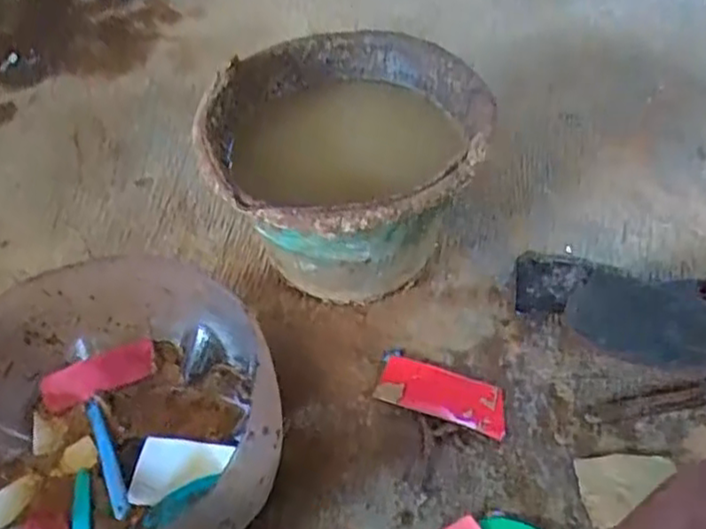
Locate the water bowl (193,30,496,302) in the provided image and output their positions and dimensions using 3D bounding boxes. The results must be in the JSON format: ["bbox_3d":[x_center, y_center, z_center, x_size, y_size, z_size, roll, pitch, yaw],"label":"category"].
[{"bbox_3d":[-0.007,-0.089,0.681,0.257,0.171,0.285,-3,48,-2],"label":"water bowl"}]

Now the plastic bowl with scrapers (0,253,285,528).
[{"bbox_3d":[-0.175,0.122,0.527,0.253,0.126,0.234,0,48,0],"label":"plastic bowl with scrapers"}]

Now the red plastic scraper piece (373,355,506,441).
[{"bbox_3d":[0.077,0.109,0.602,0.110,0.007,0.049,15,50,14],"label":"red plastic scraper piece"}]

